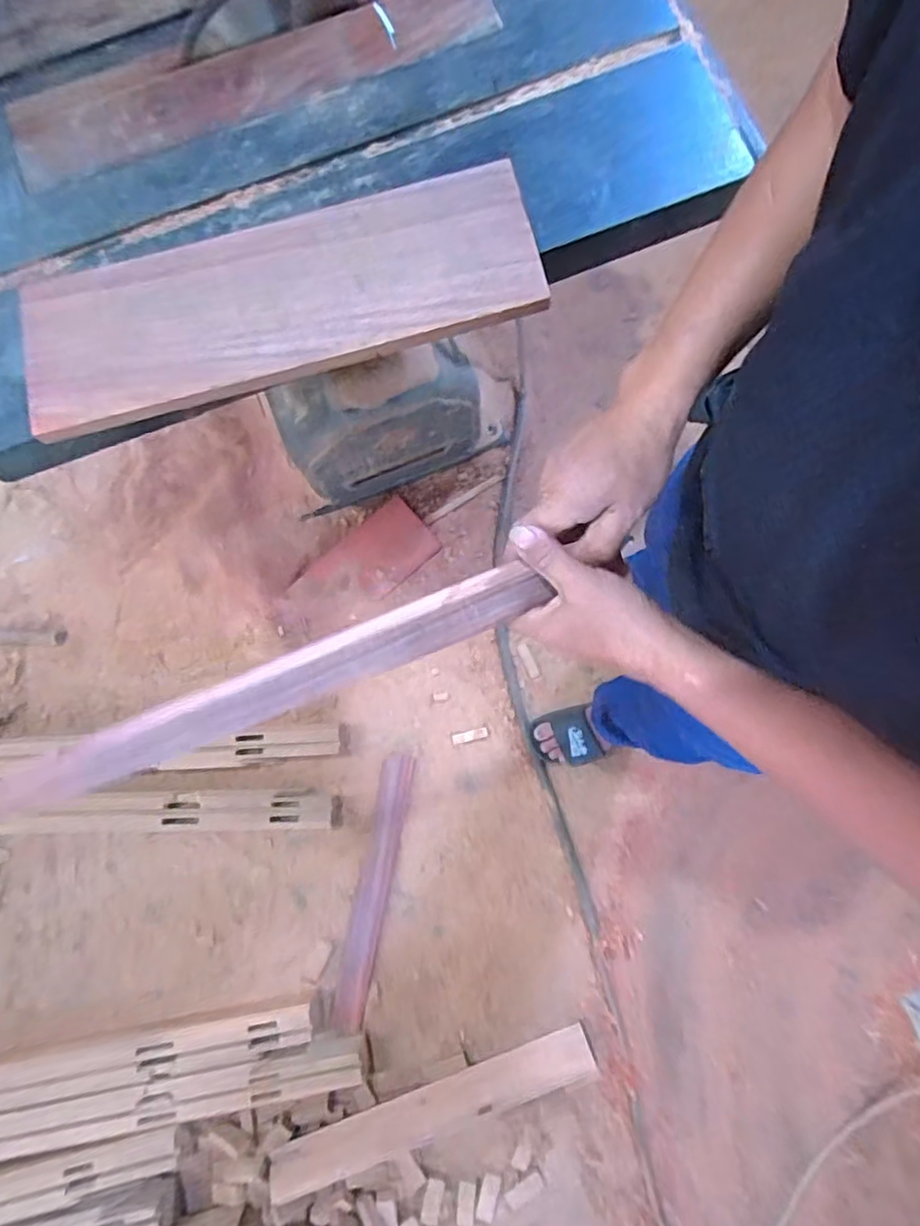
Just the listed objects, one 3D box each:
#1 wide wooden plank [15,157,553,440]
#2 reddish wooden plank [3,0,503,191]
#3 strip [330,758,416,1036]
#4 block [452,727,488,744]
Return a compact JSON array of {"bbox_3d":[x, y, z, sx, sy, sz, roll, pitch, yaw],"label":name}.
[{"bbox_3d":[-0.168,-0.300,0.573,0.473,0.027,0.167,-16,79,-3],"label":"wide wooden plank"},{"bbox_3d":[-0.214,-0.572,0.643,0.517,0.022,0.117,-21,79,-4],"label":"reddish wooden plank"},{"bbox_3d":[-0.178,0.562,1.263,0.066,0.025,0.531,11,82,5],"label":"strip"},{"bbox_3d":[0.021,0.262,1.310,0.076,0.007,0.021,-13,81,2],"label":"block"}]

